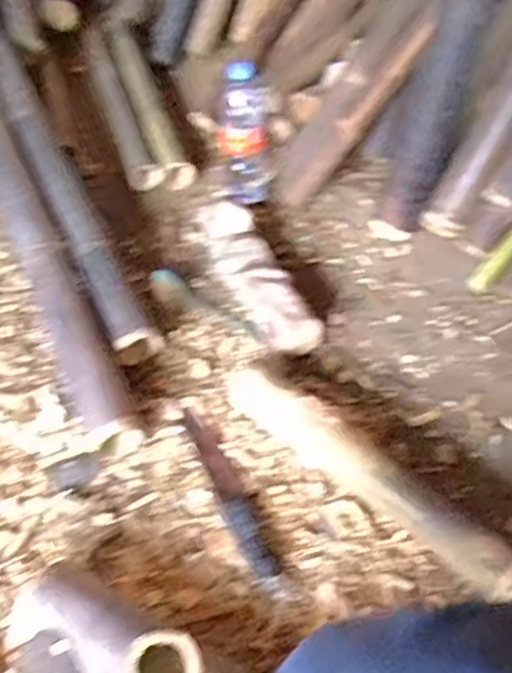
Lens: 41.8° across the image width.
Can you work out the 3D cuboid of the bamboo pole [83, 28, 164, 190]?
[{"bbox_3d":[-0.290,-0.491,1.374,0.064,0.064,0.610,-17,49,-9],"label":"bamboo pole"}]

